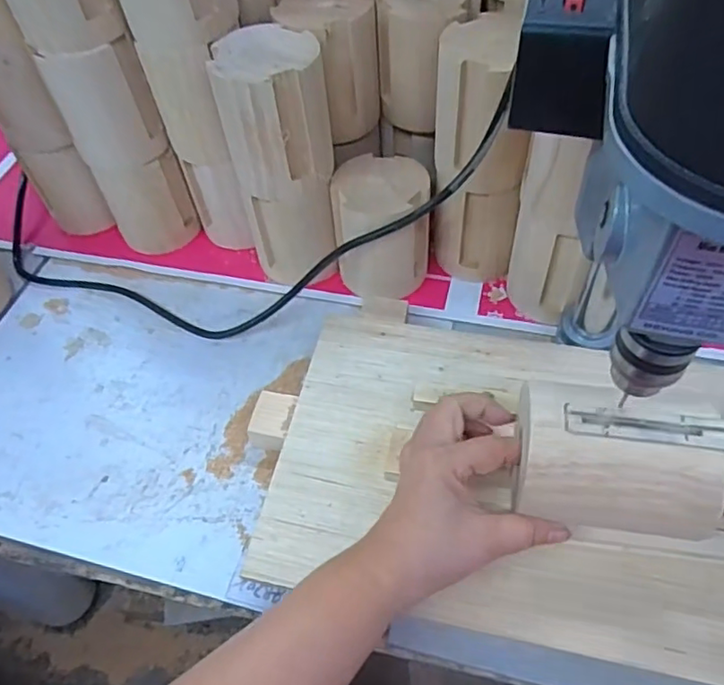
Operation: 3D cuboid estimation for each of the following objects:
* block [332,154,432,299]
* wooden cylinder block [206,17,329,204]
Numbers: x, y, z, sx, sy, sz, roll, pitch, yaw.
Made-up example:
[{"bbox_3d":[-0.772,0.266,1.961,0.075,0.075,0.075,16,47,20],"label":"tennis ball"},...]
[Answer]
[{"bbox_3d":[0.018,-0.092,0.518,0.078,0.098,0.081,4,56,8],"label":"block"},{"bbox_3d":[-0.066,-0.173,0.451,0.078,0.093,0.077,-9,55,-1],"label":"wooden cylinder block"}]

